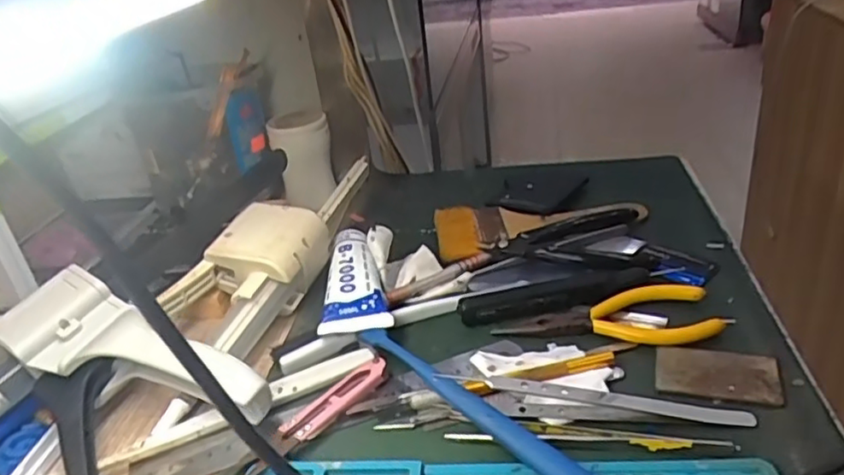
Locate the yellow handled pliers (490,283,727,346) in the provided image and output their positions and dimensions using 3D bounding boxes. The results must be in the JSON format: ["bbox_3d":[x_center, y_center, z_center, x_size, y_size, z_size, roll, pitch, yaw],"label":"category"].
[{"bbox_3d":[0.112,0.048,0.388,0.126,0.007,0.053,-4,29,6],"label":"yellow handled pliers"}]

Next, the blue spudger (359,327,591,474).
[{"bbox_3d":[0.025,0.088,0.328,0.012,0.016,0.176,-28,34,-31],"label":"blue spudger"}]

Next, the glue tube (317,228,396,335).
[{"bbox_3d":[-0.044,0.031,0.439,0.042,0.026,0.111,-8,29,0],"label":"glue tube"}]

